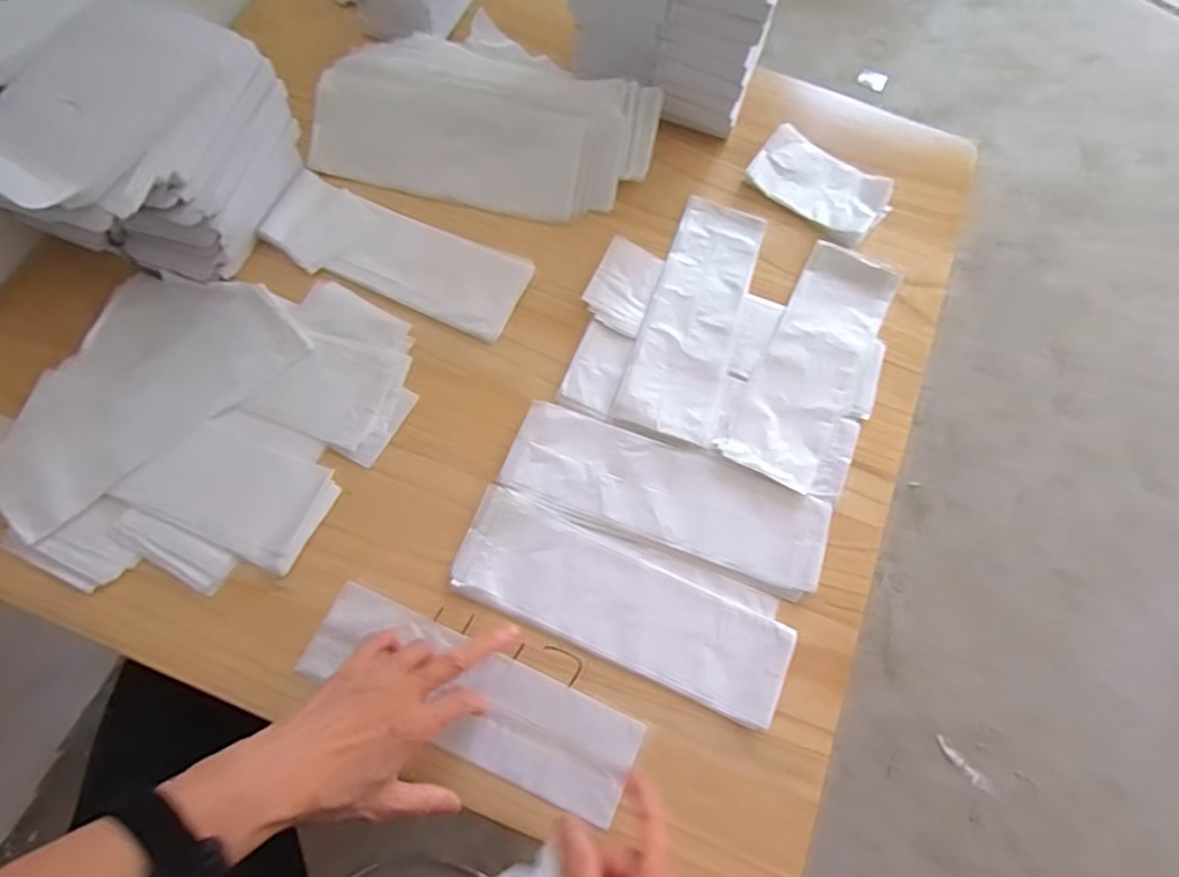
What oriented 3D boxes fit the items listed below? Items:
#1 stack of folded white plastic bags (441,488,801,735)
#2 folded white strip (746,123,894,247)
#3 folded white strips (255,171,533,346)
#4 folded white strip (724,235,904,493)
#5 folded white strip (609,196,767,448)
[{"bbox_3d":[0.028,0.125,0.518,0.262,0.008,0.092,23,70,5],"label":"stack of folded white plastic bags"},{"bbox_3d":[0.222,-0.244,0.646,0.129,0.010,0.076,35,72,9],"label":"folded white strip"},{"bbox_3d":[-0.174,-0.168,0.611,0.231,0.020,0.092,20,72,4],"label":"folded white strips"},{"bbox_3d":[0.200,-0.069,0.595,0.083,0.007,0.237,28,71,7],"label":"folded white strip"},{"bbox_3d":[0.096,-0.114,0.605,0.083,0.013,0.241,19,72,4],"label":"folded white strip"}]

